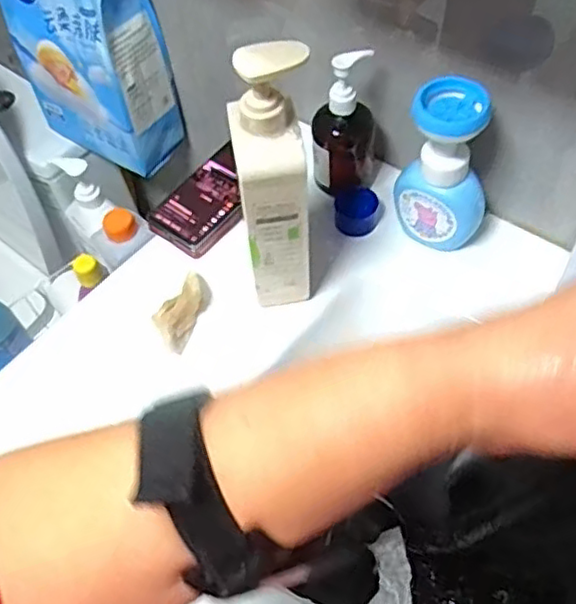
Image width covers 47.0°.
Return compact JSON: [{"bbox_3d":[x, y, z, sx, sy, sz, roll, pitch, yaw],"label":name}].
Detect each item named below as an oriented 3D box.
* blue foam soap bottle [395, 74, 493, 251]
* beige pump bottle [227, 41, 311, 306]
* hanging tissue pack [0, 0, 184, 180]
[{"bbox_3d":[0.150,-0.126,0.632,0.088,0.165,0.053,29,62,22],"label":"blue foam soap bottle"},{"bbox_3d":[-0.010,-0.099,0.571,0.064,0.256,0.061,-10,56,-3],"label":"beige pump bottle"},{"bbox_3d":[-0.269,-0.354,0.875,0.195,0.350,0.100,26,61,20],"label":"hanging tissue pack"}]

